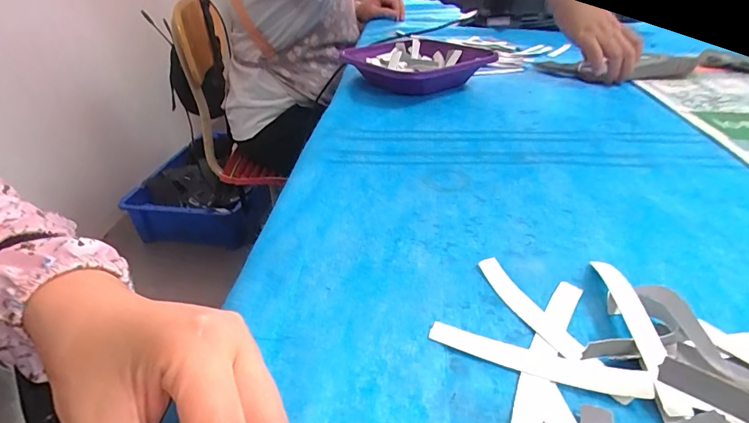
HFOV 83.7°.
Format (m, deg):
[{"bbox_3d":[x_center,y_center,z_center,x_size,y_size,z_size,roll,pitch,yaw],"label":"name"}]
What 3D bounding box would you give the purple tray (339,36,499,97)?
[{"bbox_3d":[0.052,-0.180,0.515,0.121,0.049,0.165,-23,38,-26],"label":"purple tray"}]

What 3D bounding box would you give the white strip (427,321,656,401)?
[{"bbox_3d":[0.079,0.074,0.209,0.104,0.004,0.016,10,36,19],"label":"white strip"}]

